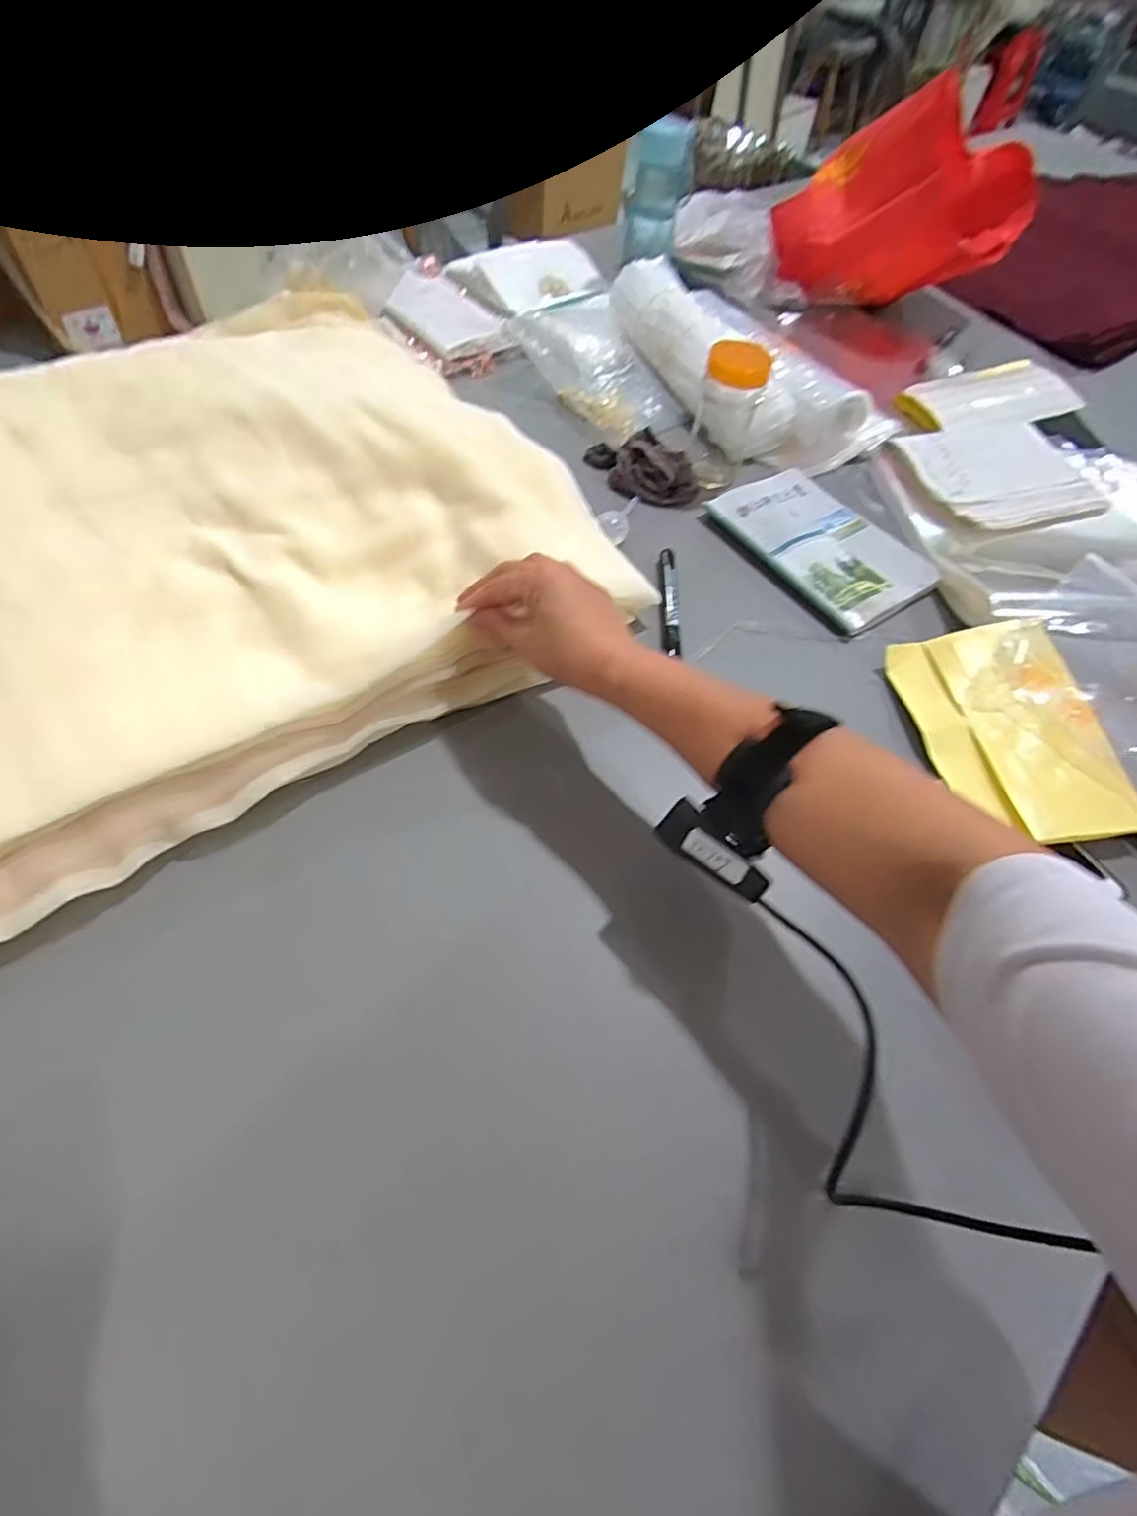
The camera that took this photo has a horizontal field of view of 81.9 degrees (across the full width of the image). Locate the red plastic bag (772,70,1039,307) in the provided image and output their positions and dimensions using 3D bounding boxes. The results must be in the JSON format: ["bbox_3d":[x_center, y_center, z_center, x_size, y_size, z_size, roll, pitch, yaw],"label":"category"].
[{"bbox_3d":[0.445,-0.741,0.869,0.202,0.209,0.253,-26,63,-21],"label":"red plastic bag"}]

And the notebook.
[{"bbox_3d":[0.254,-0.221,0.662,0.138,0.010,0.213,-28,64,-22],"label":"notebook"}]

